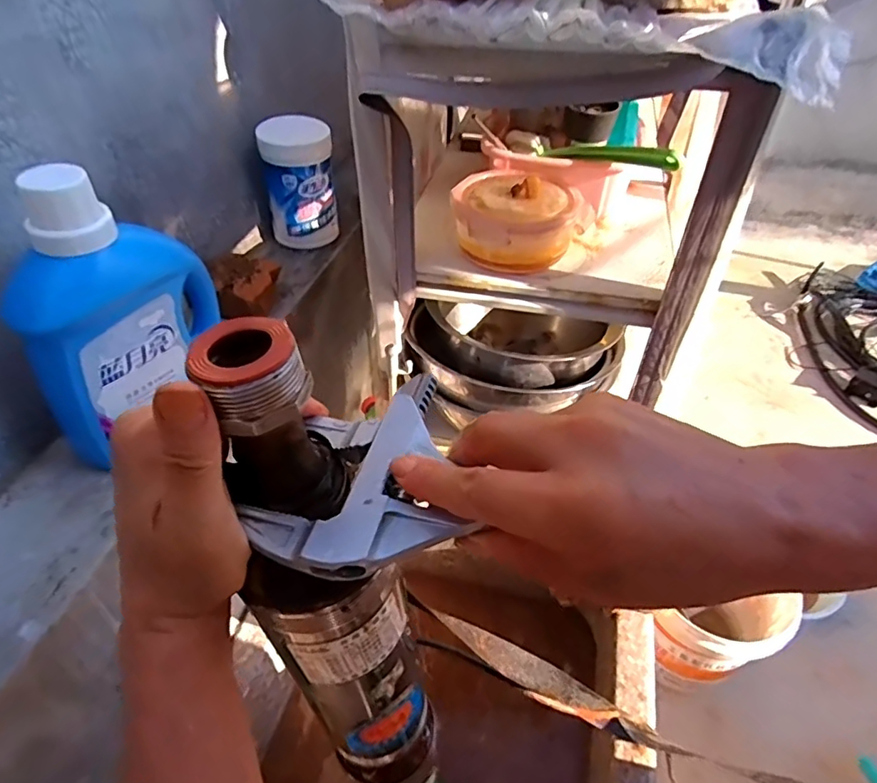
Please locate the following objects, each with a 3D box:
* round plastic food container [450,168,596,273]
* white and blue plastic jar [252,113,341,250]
[{"bbox_3d":[0.089,-0.198,0.610,0.143,0.069,0.134,-1,43,1],"label":"round plastic food container"},{"bbox_3d":[-0.198,-0.299,0.783,0.097,0.158,0.085,-11,44,-10],"label":"white and blue plastic jar"}]

